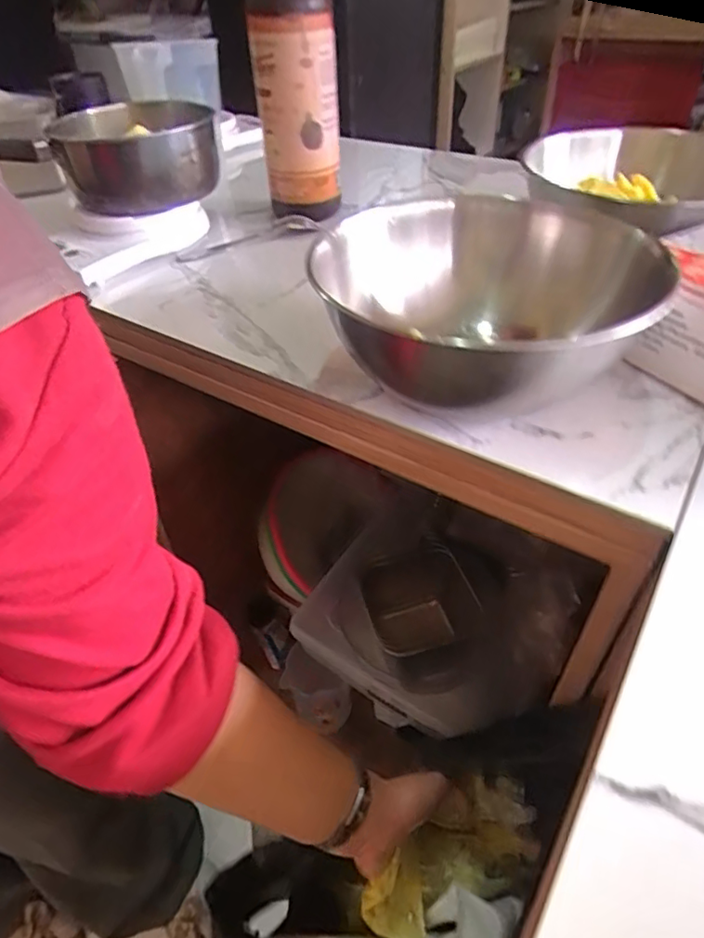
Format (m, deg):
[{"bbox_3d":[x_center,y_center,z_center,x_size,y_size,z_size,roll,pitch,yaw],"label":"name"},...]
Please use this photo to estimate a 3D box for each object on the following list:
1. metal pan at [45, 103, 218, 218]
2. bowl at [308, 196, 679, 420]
[{"bbox_3d":[-0.219,-0.328,0.591,0.161,0.080,0.128,-17,45,-14],"label":"metal pan"},{"bbox_3d":[0.092,-0.104,0.382,0.197,0.102,0.222,18,48,24],"label":"bowl"}]

